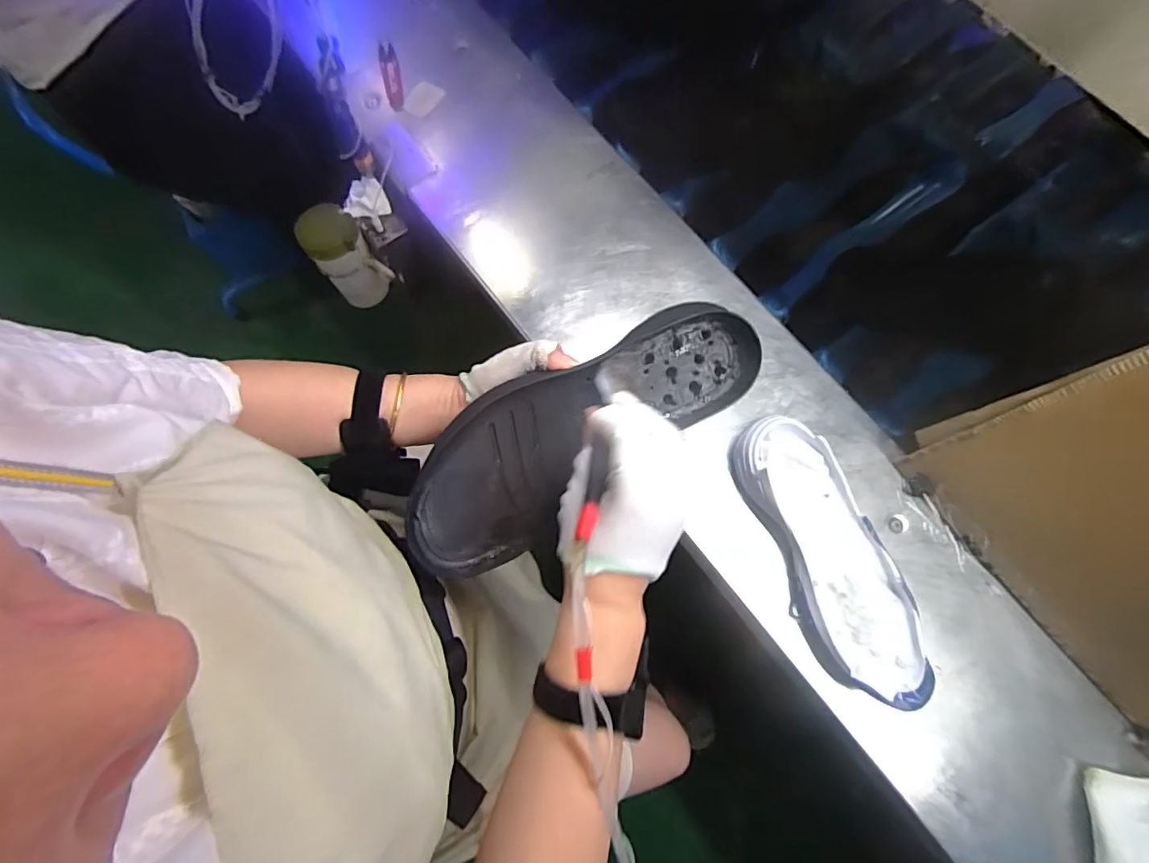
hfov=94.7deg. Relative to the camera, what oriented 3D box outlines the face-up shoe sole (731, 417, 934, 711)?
[{"bbox_3d":[0.242,0.115,0.502,0.104,0.051,0.272,-19,76,-6],"label":"face-up shoe sole"}]

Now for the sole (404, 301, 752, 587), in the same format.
[{"bbox_3d":[0.006,-0.002,0.418,0.299,0.040,0.108,-32,102,-5],"label":"sole"}]

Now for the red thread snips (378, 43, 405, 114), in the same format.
[{"bbox_3d":[-0.235,-0.455,0.681,0.023,0.017,0.098,-12,75,-4],"label":"red thread snips"}]

